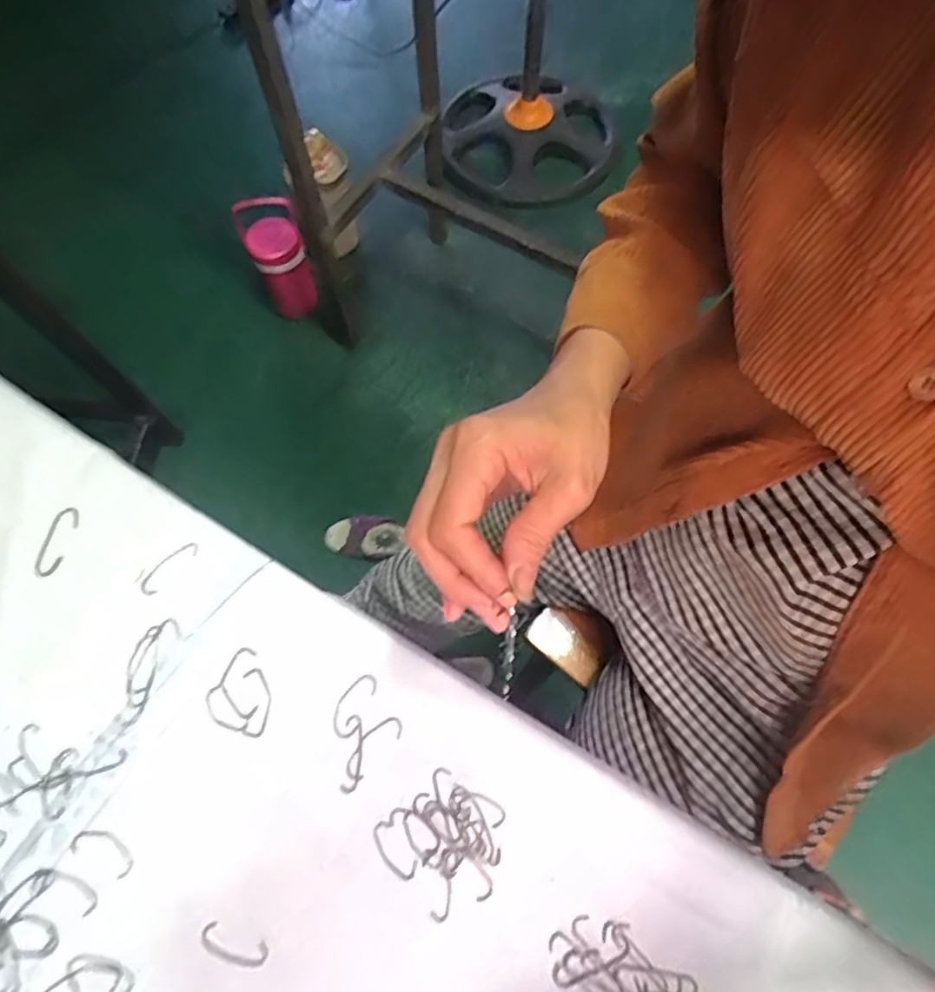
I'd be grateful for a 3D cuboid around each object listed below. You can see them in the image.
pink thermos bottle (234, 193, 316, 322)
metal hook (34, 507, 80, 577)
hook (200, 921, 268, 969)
[{"bbox_3d":[-0.393,-0.491,1.334,0.111,0.296,0.092,-21,68,-8],"label":"pink thermos bottle"},{"bbox_3d":[-0.280,0.031,0.425,0.017,0.004,0.050,10,67,5],"label":"metal hook"},{"bbox_3d":[-0.126,0.242,0.334,0.037,0.004,0.015,16,68,8],"label":"hook"}]

